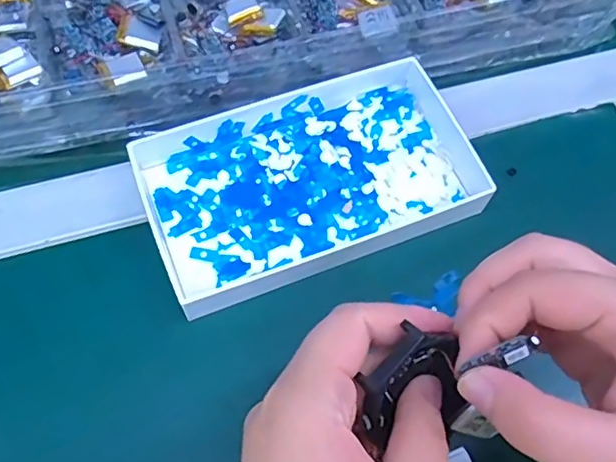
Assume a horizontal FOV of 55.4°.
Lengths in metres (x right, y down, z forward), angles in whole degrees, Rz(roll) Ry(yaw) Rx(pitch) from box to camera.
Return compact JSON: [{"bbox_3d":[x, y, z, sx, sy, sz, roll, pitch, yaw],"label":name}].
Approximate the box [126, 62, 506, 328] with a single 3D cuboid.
[{"bbox_3d":[0.004,-0.032,0.328,0.184,0.023,0.104,-20,64,-11],"label":"box"}]

